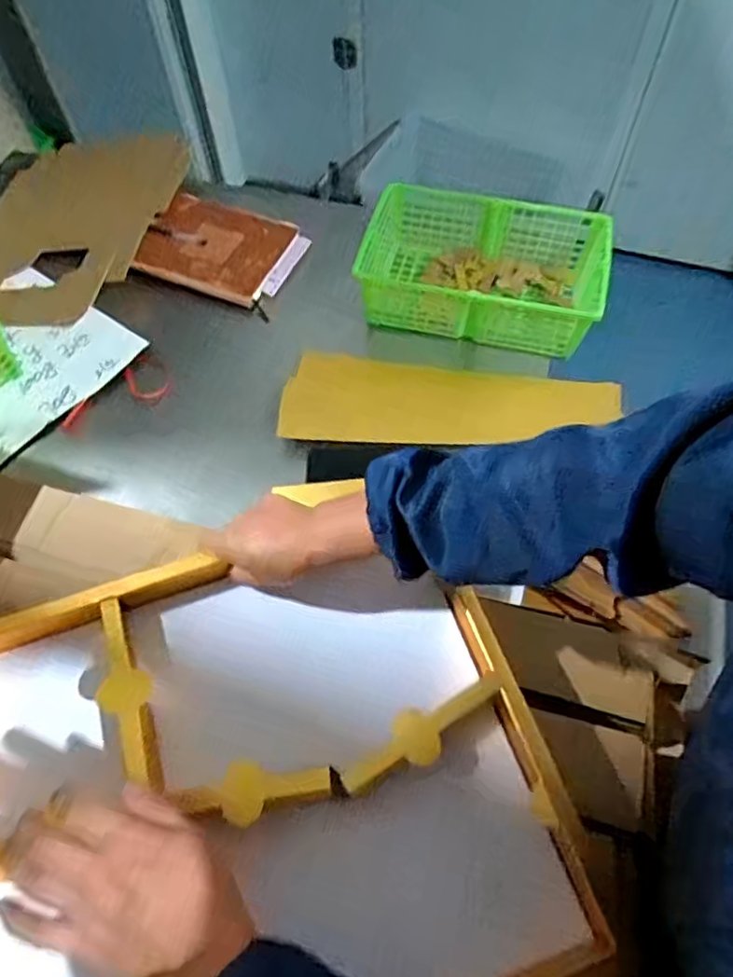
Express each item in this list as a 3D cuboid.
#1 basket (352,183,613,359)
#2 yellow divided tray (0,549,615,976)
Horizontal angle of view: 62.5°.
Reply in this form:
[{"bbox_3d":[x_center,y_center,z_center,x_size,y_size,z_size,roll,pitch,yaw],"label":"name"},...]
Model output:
[{"bbox_3d":[0.169,-0.322,0.884,0.337,0.125,0.195,9,60,6],"label":"basket"},{"bbox_3d":[-0.098,0.230,0.470,0.441,0.077,0.378,-18,61,-9],"label":"yellow divided tray"}]

